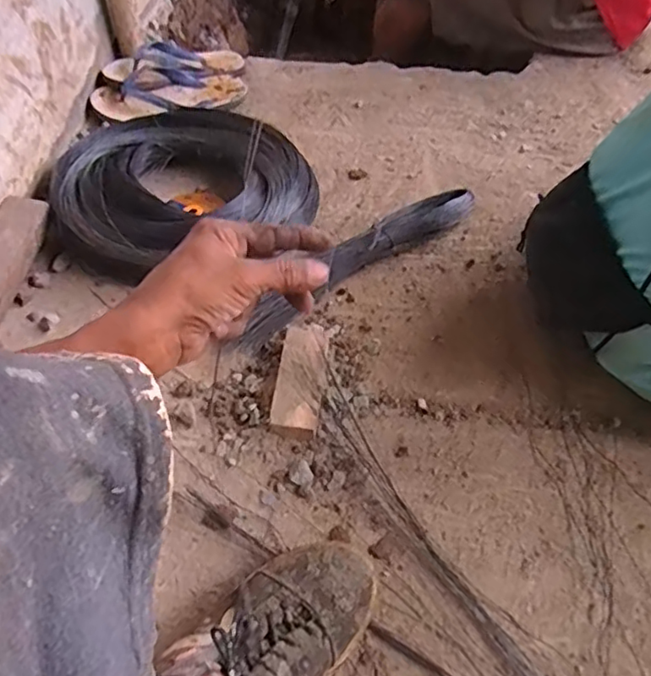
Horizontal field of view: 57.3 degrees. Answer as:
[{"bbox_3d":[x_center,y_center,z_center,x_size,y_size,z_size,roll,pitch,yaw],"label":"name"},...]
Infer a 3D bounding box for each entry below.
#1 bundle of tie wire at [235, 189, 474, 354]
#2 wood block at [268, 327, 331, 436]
[{"bbox_3d":[0.046,-0.105,0.824,0.405,0.047,0.048,-35,63,-19],"label":"bundle of tie wire"},{"bbox_3d":[-0.029,0.047,0.733,0.058,0.042,0.157,7,53,3],"label":"wood block"}]

